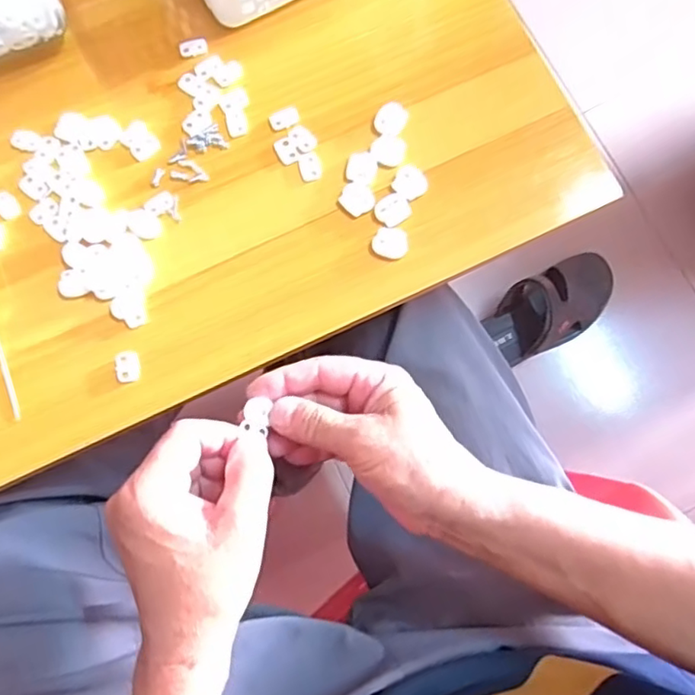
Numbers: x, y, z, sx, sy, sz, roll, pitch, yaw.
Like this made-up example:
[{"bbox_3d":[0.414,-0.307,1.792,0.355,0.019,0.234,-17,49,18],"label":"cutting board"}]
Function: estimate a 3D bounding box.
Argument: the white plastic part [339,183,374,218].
[{"bbox_3d":[0.007,-0.101,0.407,0.021,0.004,0.023,0,79,0],"label":"white plastic part"}]

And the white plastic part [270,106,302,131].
[{"bbox_3d":[-0.044,-0.159,0.415,0.021,0.004,0.014,-19,79,-3],"label":"white plastic part"}]

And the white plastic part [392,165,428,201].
[{"bbox_3d":[0.042,-0.112,0.406,0.023,0.004,0.020,41,82,8],"label":"white plastic part"}]

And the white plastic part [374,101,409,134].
[{"bbox_3d":[0.030,-0.158,0.415,0.022,0.004,0.022,0,79,0],"label":"white plastic part"}]

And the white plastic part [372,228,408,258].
[{"bbox_3d":[0.028,-0.070,0.400,0.023,0.004,0.021,0,79,0],"label":"white plastic part"}]

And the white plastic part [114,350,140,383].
[{"bbox_3d":[-0.142,0.012,0.390,0.014,0.005,0.020,-11,79,-2],"label":"white plastic part"}]

